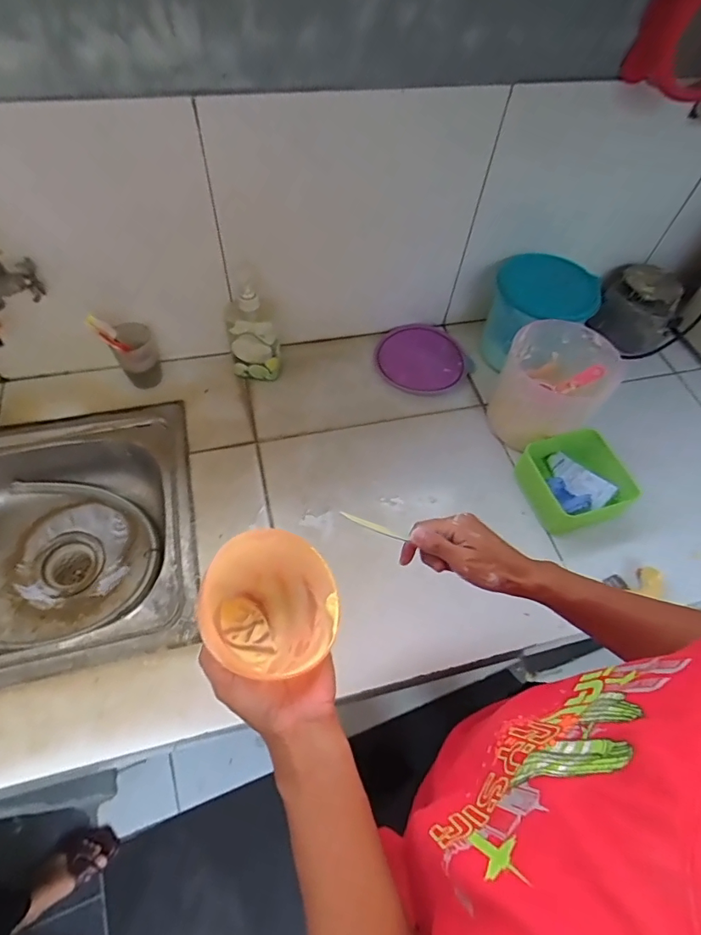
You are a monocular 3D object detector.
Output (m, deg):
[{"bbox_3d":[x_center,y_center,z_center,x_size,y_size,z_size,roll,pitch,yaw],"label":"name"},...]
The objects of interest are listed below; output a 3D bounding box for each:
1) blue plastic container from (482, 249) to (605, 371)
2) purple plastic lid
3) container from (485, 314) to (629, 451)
[{"bbox_3d":[0.327,-0.266,0.842,0.153,0.152,0.149,2,58,-3],"label":"blue plastic container"},{"bbox_3d":[0.131,-0.200,0.876,0.163,0.016,0.152,2,69,-6],"label":"purple plastic lid"},{"bbox_3d":[0.315,-0.123,0.764,0.151,0.145,0.156,16,58,6],"label":"container"}]

